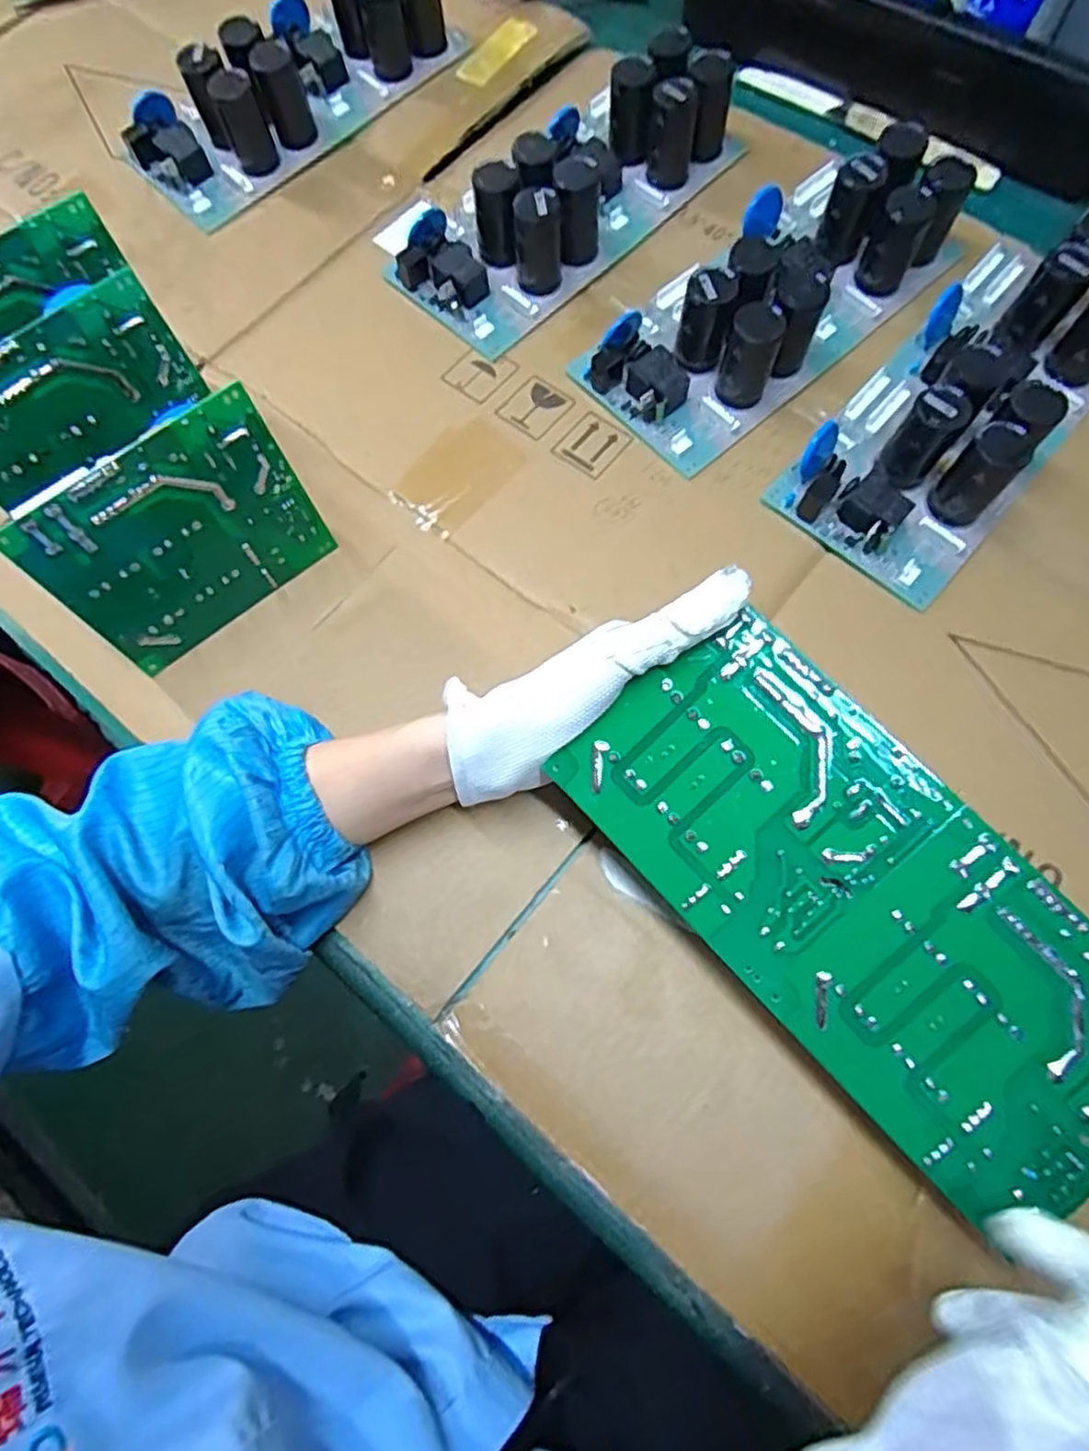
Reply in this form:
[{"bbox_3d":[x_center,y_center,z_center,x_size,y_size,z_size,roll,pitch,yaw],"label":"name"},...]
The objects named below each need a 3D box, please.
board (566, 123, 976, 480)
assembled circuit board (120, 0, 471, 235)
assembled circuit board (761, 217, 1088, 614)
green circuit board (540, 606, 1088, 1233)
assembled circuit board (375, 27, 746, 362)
[{"bbox_3d":[0.142,-0.271,0.443,0.248,0.056,0.110,-41,75,-11],"label":"board"},{"bbox_3d":[-0.186,-0.478,0.524,0.253,0.063,0.112,-42,75,-11],"label":"assembled circuit board"},{"bbox_3d":[0.250,-0.194,0.413,0.110,0.056,0.248,40,77,14],"label":"assembled circuit board"},{"bbox_3d":[0.126,0.071,0.288,0.110,0.004,0.247,-45,79,5],"label":"green circuit board"},{"bbox_3d":[0.006,-0.378,0.485,0.257,0.057,0.144,-43,75,-11],"label":"assembled circuit board"}]

